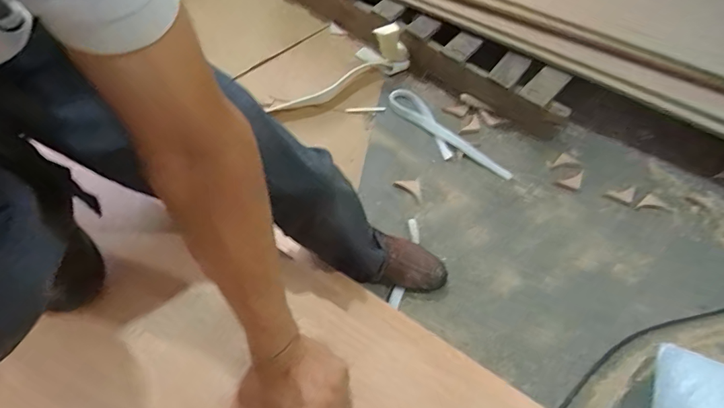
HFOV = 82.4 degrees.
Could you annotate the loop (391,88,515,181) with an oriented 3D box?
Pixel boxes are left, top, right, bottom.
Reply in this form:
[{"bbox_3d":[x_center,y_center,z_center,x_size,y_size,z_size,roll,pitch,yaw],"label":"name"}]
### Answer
[{"bbox_3d":[0.216,-0.185,1.102,0.091,0.023,0.390,-37,69,-20],"label":"loop"}]

